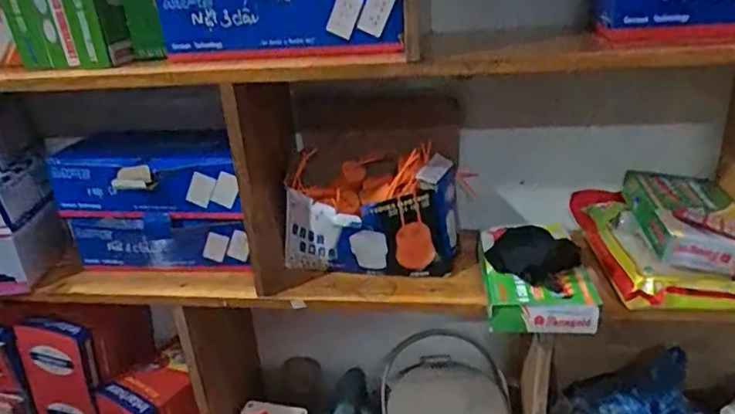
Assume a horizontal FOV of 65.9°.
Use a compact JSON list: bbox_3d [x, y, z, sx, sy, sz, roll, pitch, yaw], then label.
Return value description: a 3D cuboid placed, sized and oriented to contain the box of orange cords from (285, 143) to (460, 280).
[{"bbox_3d":[0.005,0.006,0.797,0.231,0.136,0.163,-4,25,1],"label":"box of orange cords"}]

